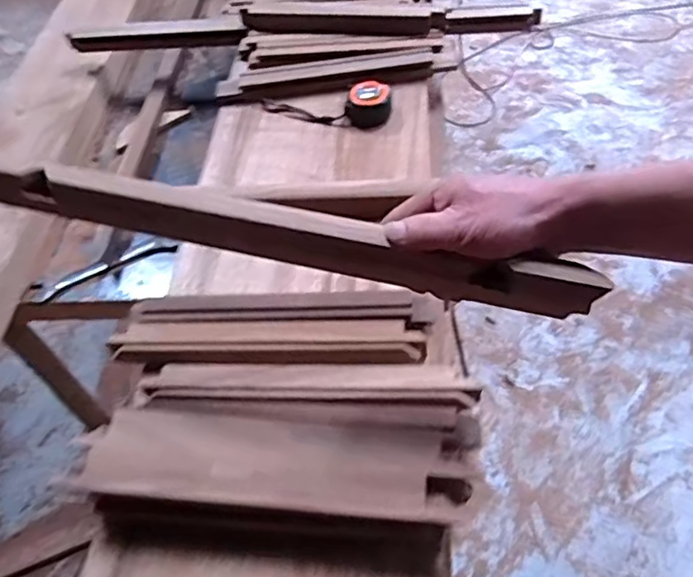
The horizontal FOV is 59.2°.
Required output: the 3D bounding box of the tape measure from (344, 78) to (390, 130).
[{"bbox_3d":[0.030,-0.251,0.829,0.055,0.039,0.051,-2,54,3],"label":"tape measure"}]

